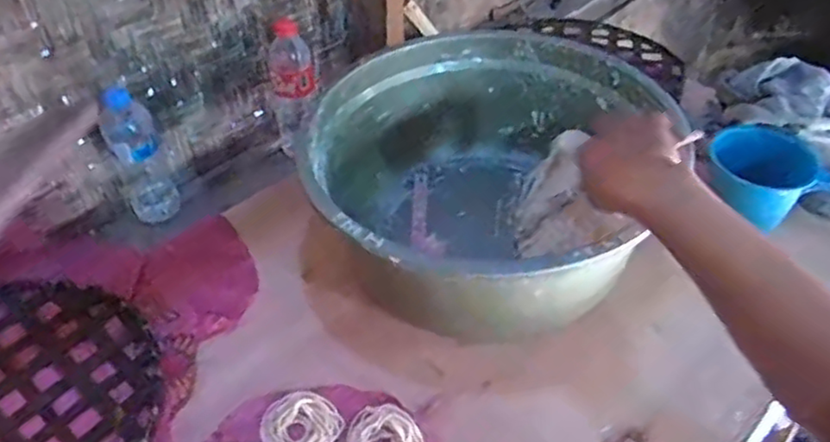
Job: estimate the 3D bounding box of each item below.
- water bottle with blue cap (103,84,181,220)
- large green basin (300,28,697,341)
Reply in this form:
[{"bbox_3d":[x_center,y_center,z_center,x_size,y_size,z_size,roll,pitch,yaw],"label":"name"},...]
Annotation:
[{"bbox_3d":[-0.398,-0.092,0.961,0.068,0.215,0.064,-19,46,-17],"label":"water bottle with blue cap"},{"bbox_3d":[0.080,-0.040,0.783,0.379,0.180,0.410,-1,43,1],"label":"large green basin"}]

